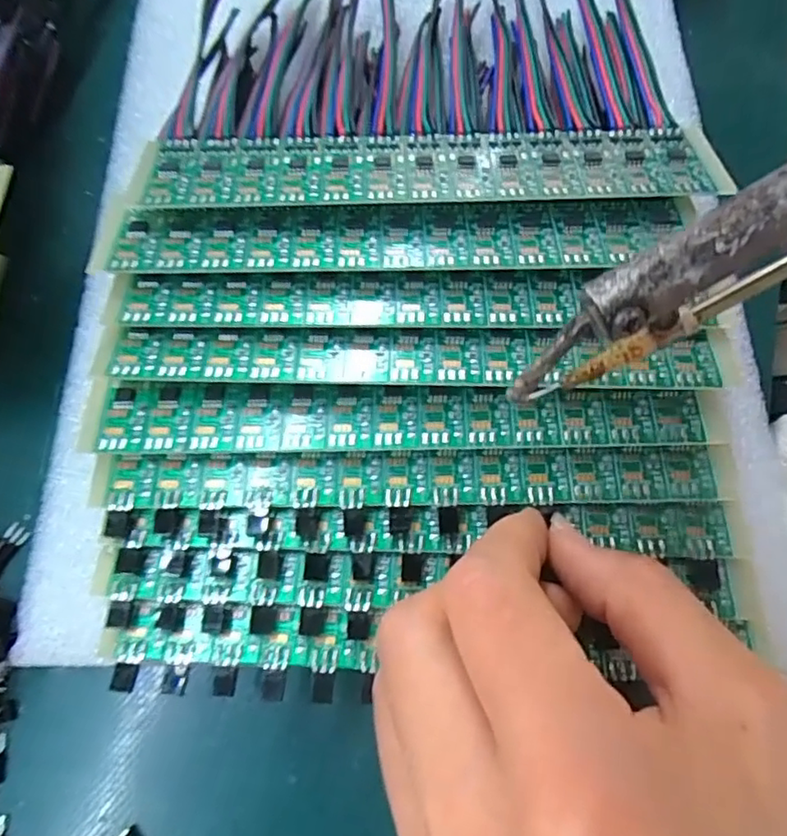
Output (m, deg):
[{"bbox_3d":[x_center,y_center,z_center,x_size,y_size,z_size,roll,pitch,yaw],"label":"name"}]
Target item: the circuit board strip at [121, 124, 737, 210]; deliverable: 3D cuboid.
[{"bbox_3d":[0.009,-0.073,0.173,0.161,0.006,0.031,-3,70,0],"label":"circuit board strip"}]

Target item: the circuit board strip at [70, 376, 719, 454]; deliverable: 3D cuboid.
[{"bbox_3d":[0.001,0.001,0.160,0.162,0.005,0.020,1,70,1],"label":"circuit board strip"}]

